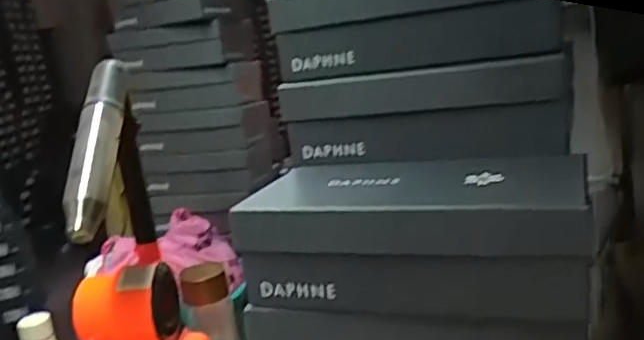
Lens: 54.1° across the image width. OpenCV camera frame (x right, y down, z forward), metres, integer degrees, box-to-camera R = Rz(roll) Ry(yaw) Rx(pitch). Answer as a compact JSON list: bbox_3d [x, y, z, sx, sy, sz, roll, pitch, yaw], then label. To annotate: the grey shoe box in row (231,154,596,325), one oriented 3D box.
[{"bbox_3d":[0.087,0.055,0.595,0.289,0.098,0.168,-2,14,21],"label":"grey shoe box in row"}]

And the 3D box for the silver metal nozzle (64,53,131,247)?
[{"bbox_3d":[-0.298,-0.032,0.830,0.068,0.267,0.045,-5,-29,8],"label":"silver metal nozzle"}]

